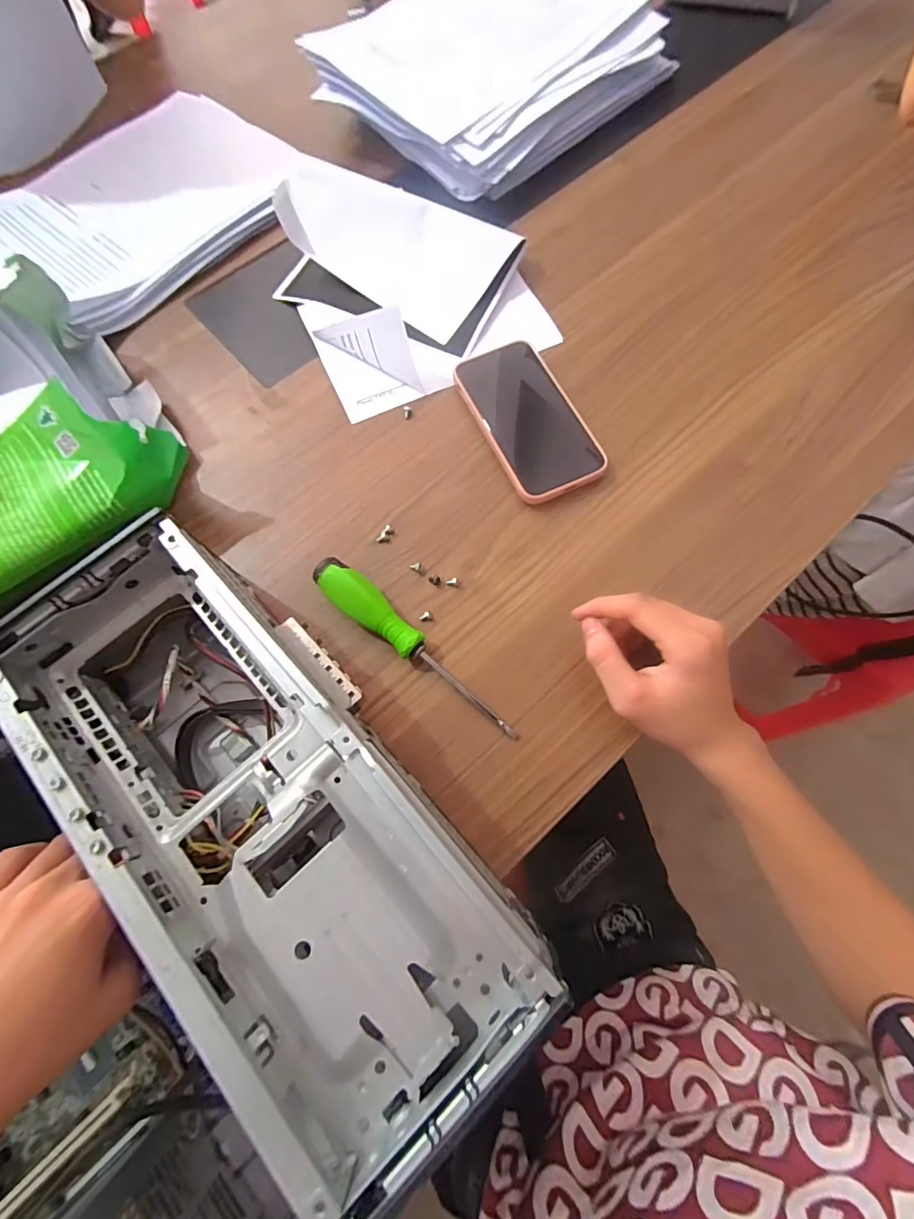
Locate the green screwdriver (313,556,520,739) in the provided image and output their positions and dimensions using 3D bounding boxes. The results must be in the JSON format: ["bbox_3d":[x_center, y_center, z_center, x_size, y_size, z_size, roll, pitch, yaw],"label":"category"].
[{"bbox_3d":[-0.031,0.026,0.352,0.182,0.031,0.028,37,77,14],"label":"green screwdriver"}]

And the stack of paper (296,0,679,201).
[{"bbox_3d":[0.040,-0.627,0.556,0.297,0.057,0.361,43,78,15],"label":"stack of paper"}]

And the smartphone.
[{"bbox_3d":[0.061,-0.161,0.418,0.074,0.012,0.149,-25,72,-5],"label":"smartphone"}]

